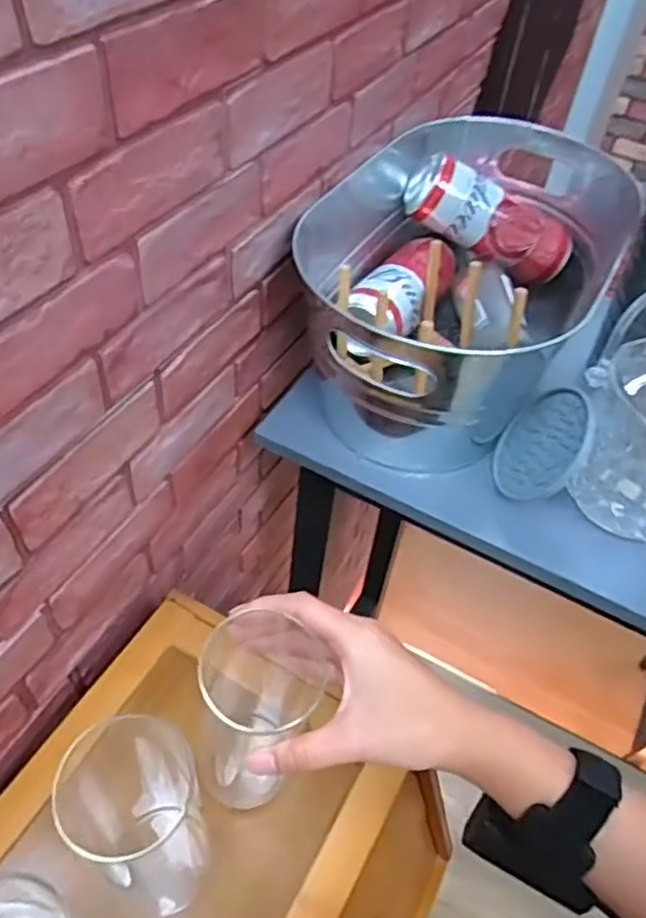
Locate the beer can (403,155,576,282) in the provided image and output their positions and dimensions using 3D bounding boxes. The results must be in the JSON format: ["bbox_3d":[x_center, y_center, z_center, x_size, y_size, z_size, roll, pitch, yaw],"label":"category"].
[{"bbox_3d":[0.163,-0.231,0.664,0.170,0.065,0.060,22,46,-18],"label":"beer can"}]

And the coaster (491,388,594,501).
[{"bbox_3d":[0.172,-0.013,0.539,0.011,0.091,0.091,28,21,-25],"label":"coaster"}]

